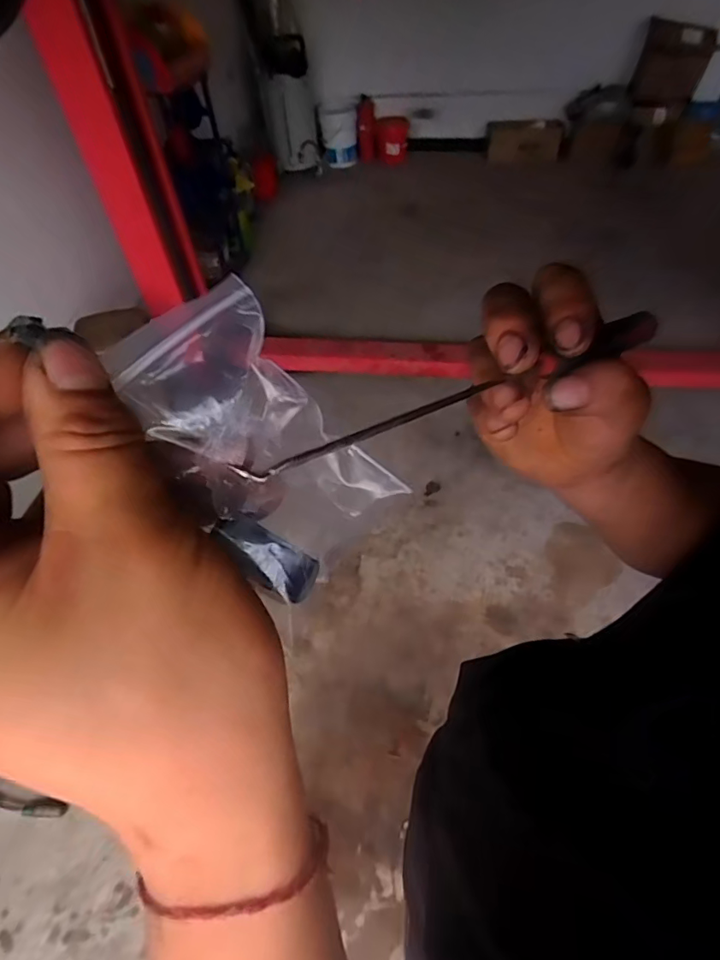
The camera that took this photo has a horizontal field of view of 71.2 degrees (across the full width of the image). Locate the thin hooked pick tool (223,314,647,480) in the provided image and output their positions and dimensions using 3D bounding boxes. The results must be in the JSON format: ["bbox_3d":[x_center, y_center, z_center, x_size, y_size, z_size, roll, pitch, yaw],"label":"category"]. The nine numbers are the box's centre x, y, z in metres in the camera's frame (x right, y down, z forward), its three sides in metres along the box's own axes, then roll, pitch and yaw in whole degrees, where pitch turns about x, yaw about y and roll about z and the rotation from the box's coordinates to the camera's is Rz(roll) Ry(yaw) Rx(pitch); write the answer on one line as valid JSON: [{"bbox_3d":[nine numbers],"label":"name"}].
[{"bbox_3d":[0.054,-0.039,0.205,0.224,0.012,0.012,-24,50,-28],"label":"thin hooked pick tool"}]

